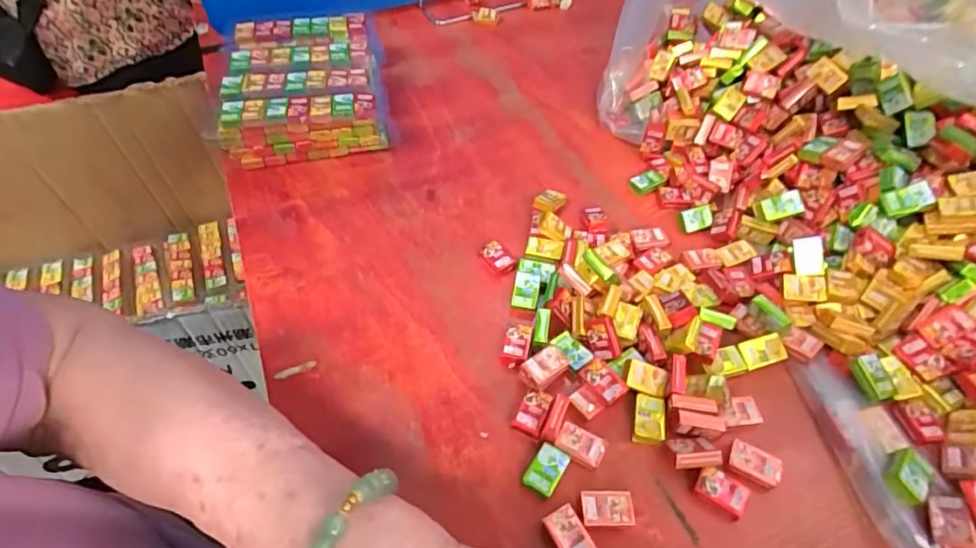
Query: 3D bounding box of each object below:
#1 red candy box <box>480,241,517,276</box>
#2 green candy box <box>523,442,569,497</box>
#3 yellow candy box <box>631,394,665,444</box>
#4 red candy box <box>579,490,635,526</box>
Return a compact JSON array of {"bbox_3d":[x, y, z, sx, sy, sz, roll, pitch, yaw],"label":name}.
[{"bbox_3d":[0.009,-0.011,0.366,0.019,0.008,0.028,-32,58,-23],"label":"red candy box"},{"bbox_3d":[0.031,0.103,0.273,0.017,0.004,0.024,27,56,20],"label":"green candy box"},{"bbox_3d":[0.091,0.082,0.291,0.017,0.007,0.027,10,52,8],"label":"yellow candy box"},{"bbox_3d":[0.061,0.119,0.263,0.027,0.007,0.017,0,51,0],"label":"red candy box"}]

